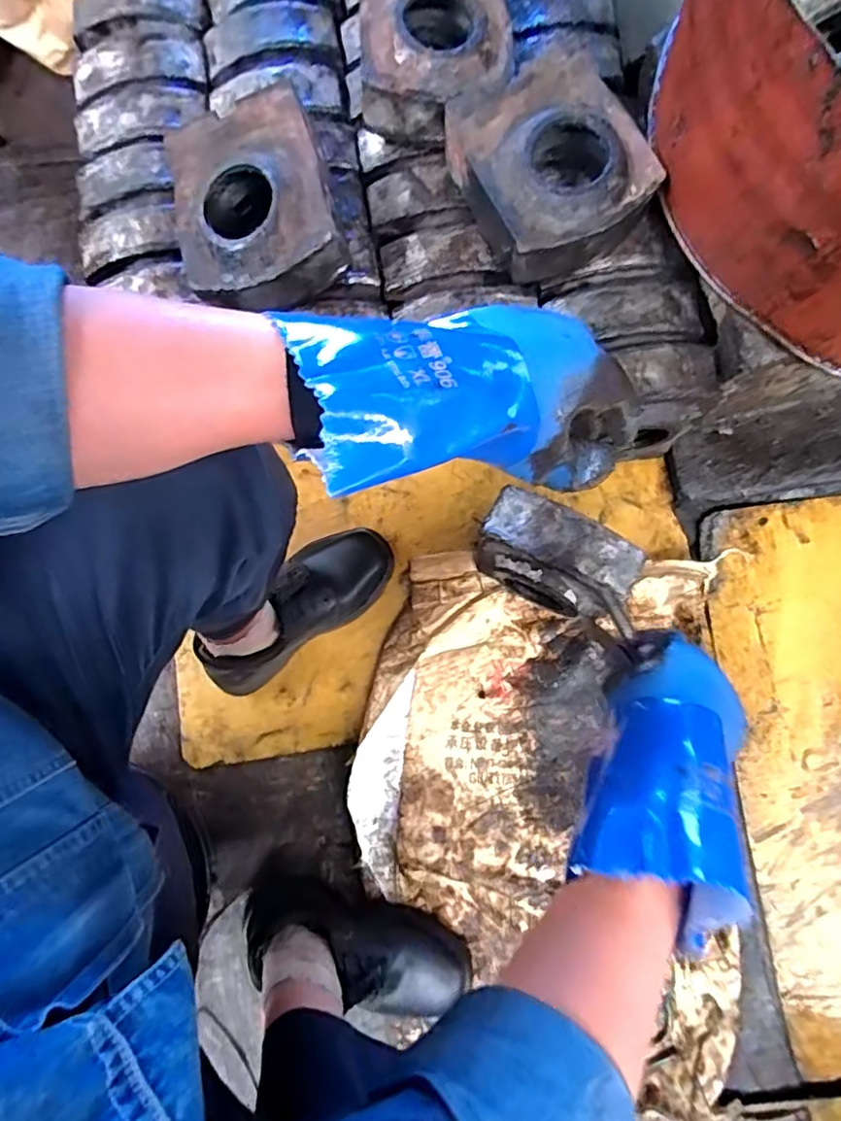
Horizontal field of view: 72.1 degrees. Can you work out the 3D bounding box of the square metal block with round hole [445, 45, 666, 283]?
[{"bbox_3d":[0.131,-0.395,0.583,0.167,0.076,0.189,-29,83,-2],"label":"square metal block with round hole"}]

